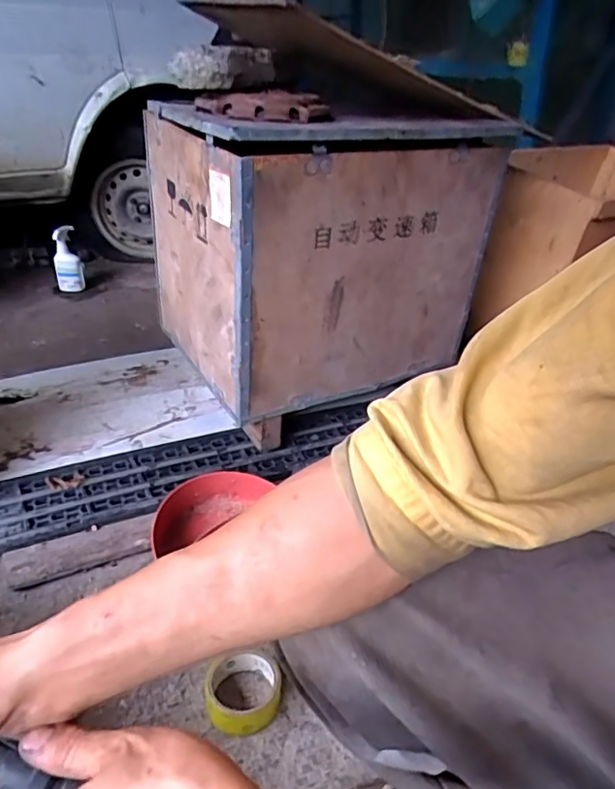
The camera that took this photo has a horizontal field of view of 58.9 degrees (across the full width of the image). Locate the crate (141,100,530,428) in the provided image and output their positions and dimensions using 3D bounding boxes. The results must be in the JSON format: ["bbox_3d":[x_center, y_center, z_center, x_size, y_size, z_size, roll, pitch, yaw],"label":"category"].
[{"bbox_3d":[0.033,-0.296,1.117,0.553,0.524,0.393,-16,35,-27],"label":"crate"}]

